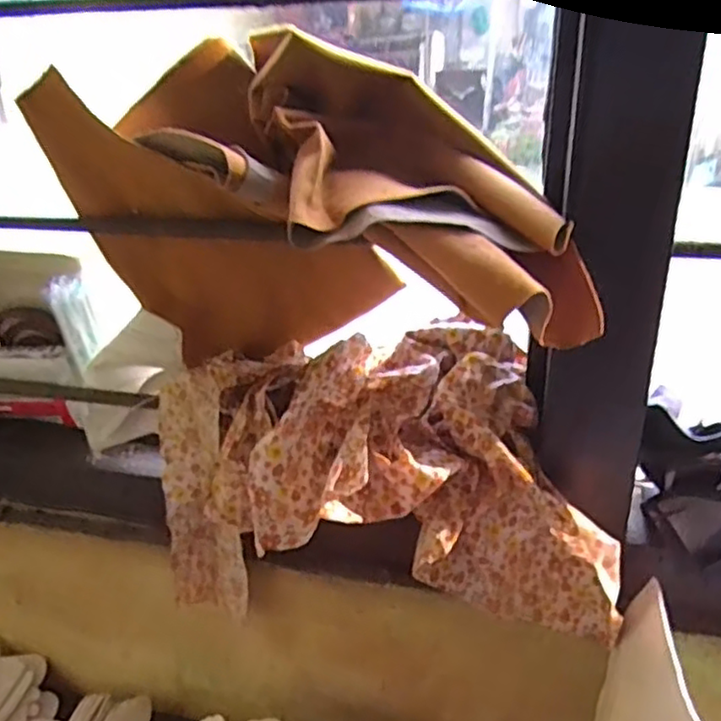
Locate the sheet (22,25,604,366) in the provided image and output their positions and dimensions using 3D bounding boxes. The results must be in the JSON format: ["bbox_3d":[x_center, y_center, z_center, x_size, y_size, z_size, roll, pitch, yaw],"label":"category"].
[{"bbox_3d":[-0.036,-0.089,0.430,0.366,0.192,0.104,8,25,18],"label":"sheet"}]

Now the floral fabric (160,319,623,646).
[{"bbox_3d":[0.007,0.097,0.467,0.315,0.194,0.131,0,24,2],"label":"floral fabric"}]

